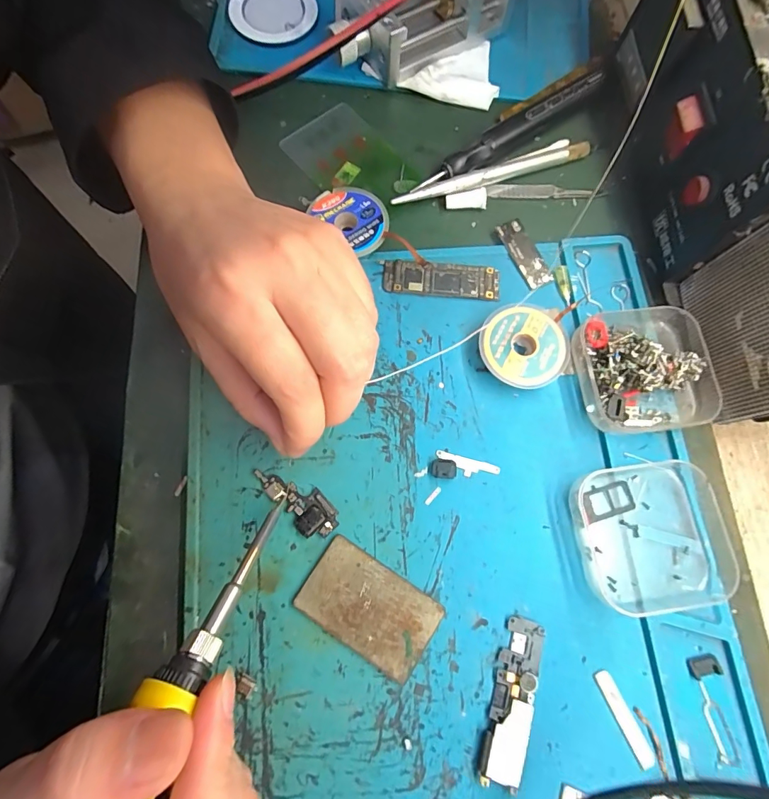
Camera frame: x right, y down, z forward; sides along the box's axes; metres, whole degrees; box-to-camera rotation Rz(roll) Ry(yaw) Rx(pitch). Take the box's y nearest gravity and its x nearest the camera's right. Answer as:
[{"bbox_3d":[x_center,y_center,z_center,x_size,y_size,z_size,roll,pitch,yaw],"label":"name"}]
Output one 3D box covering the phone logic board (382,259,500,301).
[{"bbox_3d":[0.032,-0.067,0.236,0.064,0.006,0.019,5,75,0],"label":"phone logic board"}]

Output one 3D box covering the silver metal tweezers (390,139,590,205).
[{"bbox_3d":[0.065,-0.135,0.255,0.124,0.009,0.014,-22,77,-7],"label":"silver metal tweezers"}]

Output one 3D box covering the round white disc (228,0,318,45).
[{"bbox_3d":[-0.074,-0.259,0.282,0.055,0.006,0.055,0,75,-1],"label":"round white disc"}]

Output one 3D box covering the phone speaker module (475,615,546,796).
[{"bbox_3d":[0.056,0.131,0.184,0.017,0.007,0.063,18,75,3],"label":"phone speaker module"}]

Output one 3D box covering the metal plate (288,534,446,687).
[{"bbox_3d":[-0.007,0.095,0.193,0.060,0.004,0.038,32,76,7],"label":"metal plate"}]

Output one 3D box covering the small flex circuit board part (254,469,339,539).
[{"bbox_3d":[-0.042,0.048,0.205,0.020,0.004,0.044,-42,80,-11],"label":"small flex circuit board part"}]

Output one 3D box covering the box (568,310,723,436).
[{"bbox_3d":[0.133,-0.017,0.217,0.063,0.024,0.063,-9,75,-4],"label":"box"}]

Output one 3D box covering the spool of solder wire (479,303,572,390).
[{"bbox_3d":[0.072,-0.027,0.222,0.045,0.014,0.043,0,75,-1],"label":"spool of solder wire"}]

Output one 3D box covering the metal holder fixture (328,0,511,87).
[{"bbox_3d":[0.024,-0.247,0.267,0.139,0.036,0.065,-38,79,-11],"label":"metal holder fixture"}]

